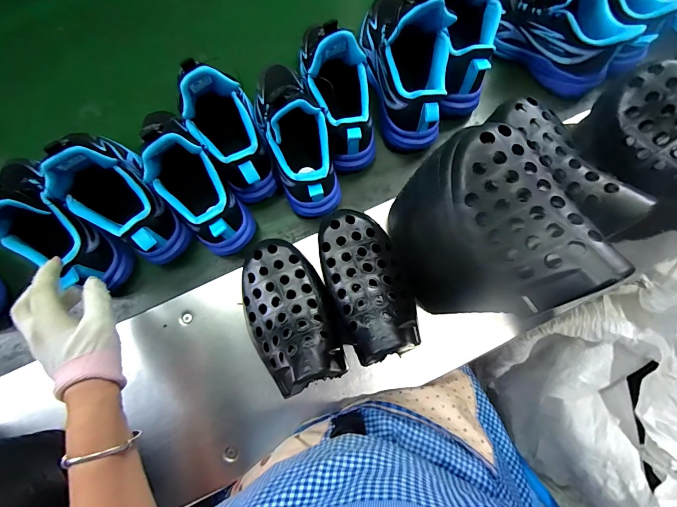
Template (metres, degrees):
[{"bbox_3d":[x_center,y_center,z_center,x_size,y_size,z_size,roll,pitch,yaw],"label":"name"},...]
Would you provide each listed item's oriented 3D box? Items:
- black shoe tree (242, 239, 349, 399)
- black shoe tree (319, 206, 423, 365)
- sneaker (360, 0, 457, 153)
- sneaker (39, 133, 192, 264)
[{"bbox_3d":[-0.046,0.055,0.305,0.078,0.047,0.134,-21,78,-5],"label":"black shoe tree"},{"bbox_3d":[0.027,0.022,0.306,0.070,0.047,0.138,-19,78,-4],"label":"black shoe tree"},{"bbox_3d":[0.091,-0.279,0.457,0.099,0.134,0.231,0,77,0],"label":"sneaker"},{"bbox_3d":[-0.288,-0.088,0.407,0.203,0.126,0.087,39,80,8],"label":"sneaker"}]

